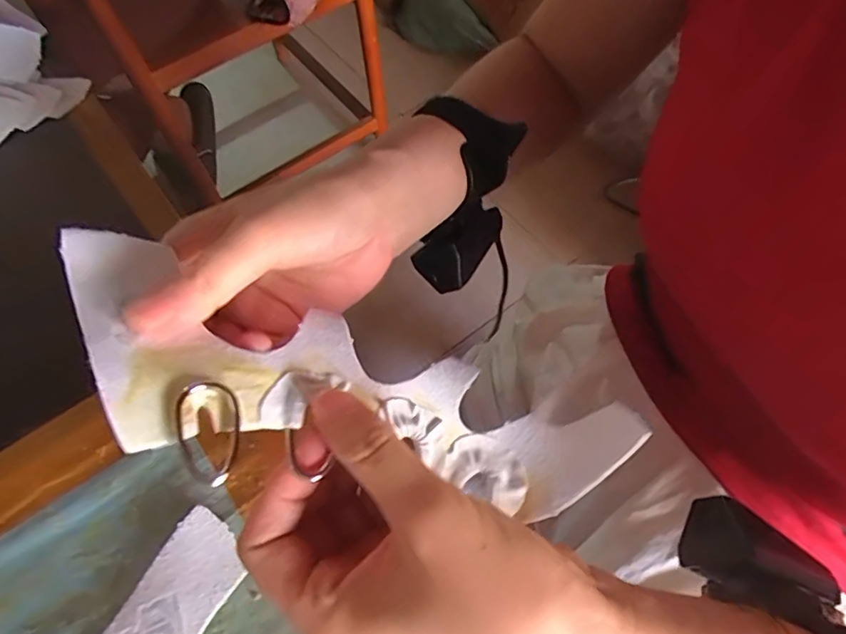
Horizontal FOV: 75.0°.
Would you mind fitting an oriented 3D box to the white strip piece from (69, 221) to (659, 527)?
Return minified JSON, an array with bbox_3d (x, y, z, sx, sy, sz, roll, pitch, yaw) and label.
[{"bbox_3d":[-0.030,0.026,0.202,0.218,0.028,0.074,18,61,-8],"label":"white strip piece"}]

